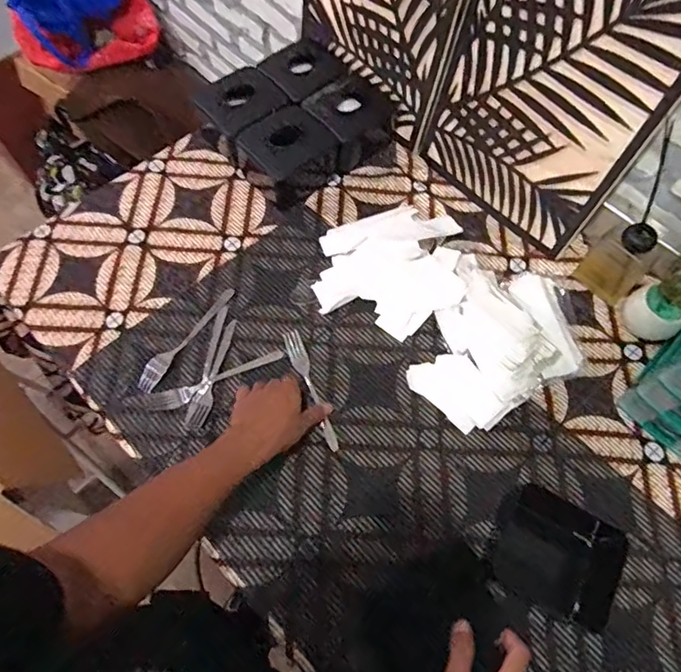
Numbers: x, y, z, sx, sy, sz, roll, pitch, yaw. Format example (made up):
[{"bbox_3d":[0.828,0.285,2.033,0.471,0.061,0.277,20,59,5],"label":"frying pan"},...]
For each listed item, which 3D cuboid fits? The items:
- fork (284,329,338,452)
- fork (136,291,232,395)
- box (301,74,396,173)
[{"bbox_3d":[-0.041,0.073,0.728,0.025,0.007,0.186,-19,66,-12],"label":"fork"},{"bbox_3d":[-0.220,-0.001,0.740,0.027,0.011,0.191,30,66,11],"label":"fork"},{"bbox_3d":[0.018,-0.369,0.894,0.123,0.073,0.116,-36,70,-18],"label":"box"}]

